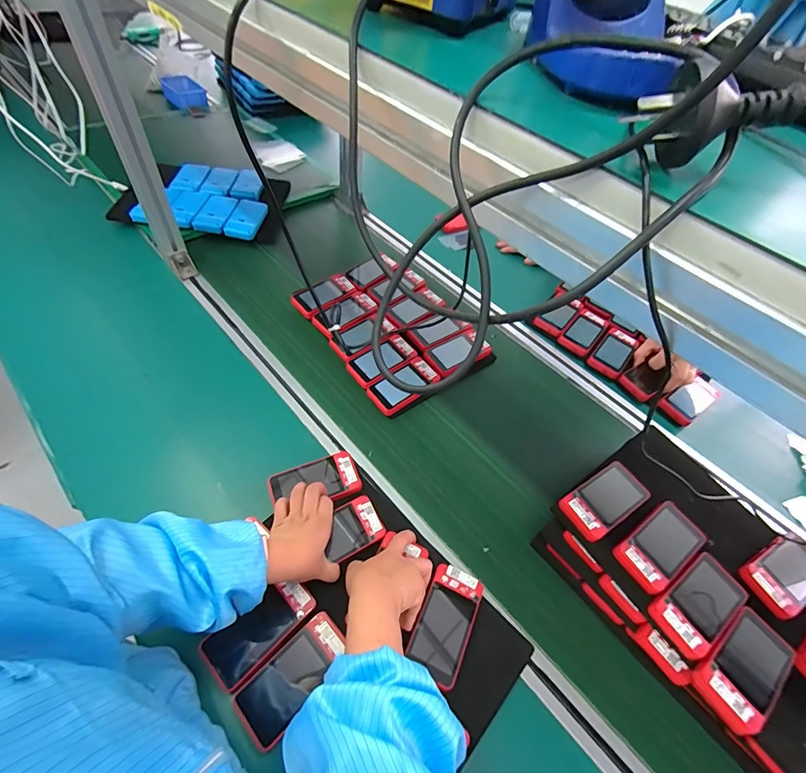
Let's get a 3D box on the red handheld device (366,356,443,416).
[{"bbox_3d":[0.004,0.000,0.696,0.123,0.029,0.067,-28,62,-25],"label":"red handheld device"}]

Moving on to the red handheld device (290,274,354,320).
[{"bbox_3d":[-0.159,-0.185,0.807,0.125,0.018,0.080,-31,64,-19],"label":"red handheld device"}]

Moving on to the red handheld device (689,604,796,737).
[{"bbox_3d":[0.375,0.305,0.435,0.121,0.022,0.067,-26,61,-24],"label":"red handheld device"}]

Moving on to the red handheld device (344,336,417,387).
[{"bbox_3d":[-0.038,-0.044,0.723,0.117,0.028,0.066,-32,64,-20],"label":"red handheld device"}]

